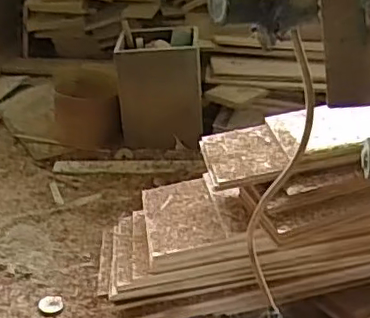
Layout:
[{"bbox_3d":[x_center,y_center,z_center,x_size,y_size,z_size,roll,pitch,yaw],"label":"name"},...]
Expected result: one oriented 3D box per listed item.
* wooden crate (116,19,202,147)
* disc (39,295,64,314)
[{"bbox_3d":[-0.070,-0.209,1.808,0.238,0.316,0.257,-4,29,2],"label":"wooden crate"},{"bbox_3d":[-0.282,0.307,1.276,0.048,0.007,0.060,-13,30,-14],"label":"disc"}]

